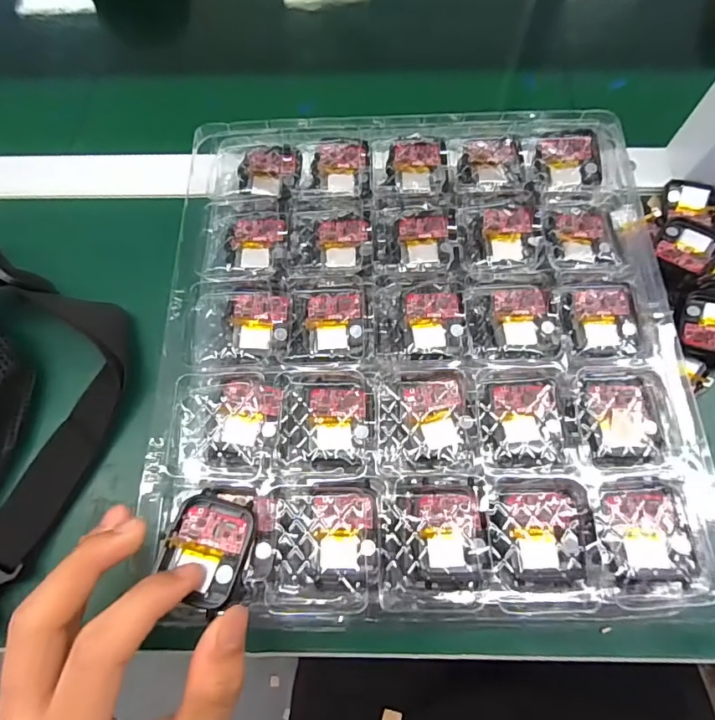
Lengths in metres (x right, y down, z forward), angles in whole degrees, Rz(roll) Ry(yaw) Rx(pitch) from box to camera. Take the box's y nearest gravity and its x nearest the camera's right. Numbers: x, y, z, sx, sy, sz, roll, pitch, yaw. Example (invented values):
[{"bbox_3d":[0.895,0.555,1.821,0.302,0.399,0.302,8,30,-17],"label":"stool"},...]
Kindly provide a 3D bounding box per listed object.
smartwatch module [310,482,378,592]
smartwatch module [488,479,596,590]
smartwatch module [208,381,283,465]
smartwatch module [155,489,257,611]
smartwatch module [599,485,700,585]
[{"bbox_3d":[-0.006,0.083,0.225,0.032,0.016,0.049,0,68,1],"label":"smartwatch module"},{"bbox_3d":[0.085,0.079,0.214,0.045,0.006,0.045,-1,68,1],"label":"smartwatch module"},{"bbox_3d":[-0.057,0.032,0.241,0.034,0.014,0.043,5,69,3],"label":"smartwatch module"},{"bbox_3d":[-0.066,0.084,0.213,0.038,0.015,0.048,13,63,4],"label":"smartwatch module"},{"bbox_3d":[0.133,0.079,0.215,0.040,0.006,0.041,0,68,1],"label":"smartwatch module"}]

